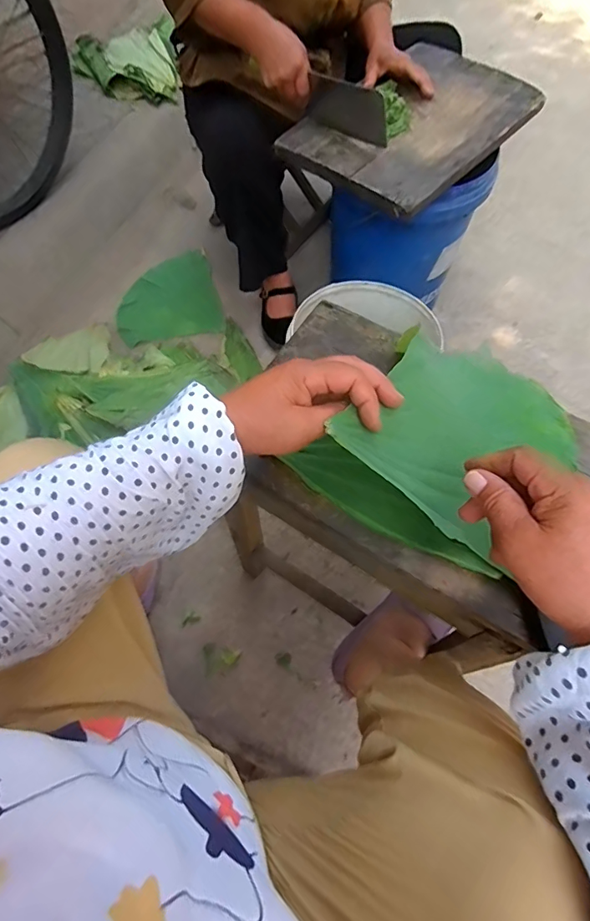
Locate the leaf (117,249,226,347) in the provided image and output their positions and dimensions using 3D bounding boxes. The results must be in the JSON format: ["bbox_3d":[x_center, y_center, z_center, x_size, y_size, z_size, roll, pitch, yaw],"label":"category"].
[{"bbox_3d":[-0.319,-0.411,1.179,0.244,0.040,0.268,-13,65,-7],"label":"leaf"}]

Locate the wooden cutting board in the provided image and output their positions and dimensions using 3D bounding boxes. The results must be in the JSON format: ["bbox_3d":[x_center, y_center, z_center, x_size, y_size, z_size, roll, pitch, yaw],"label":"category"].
[{"bbox_3d":[0.227,-0.631,0.890,0.304,0.042,0.474,41,71,17],"label":"wooden cutting board"}]

